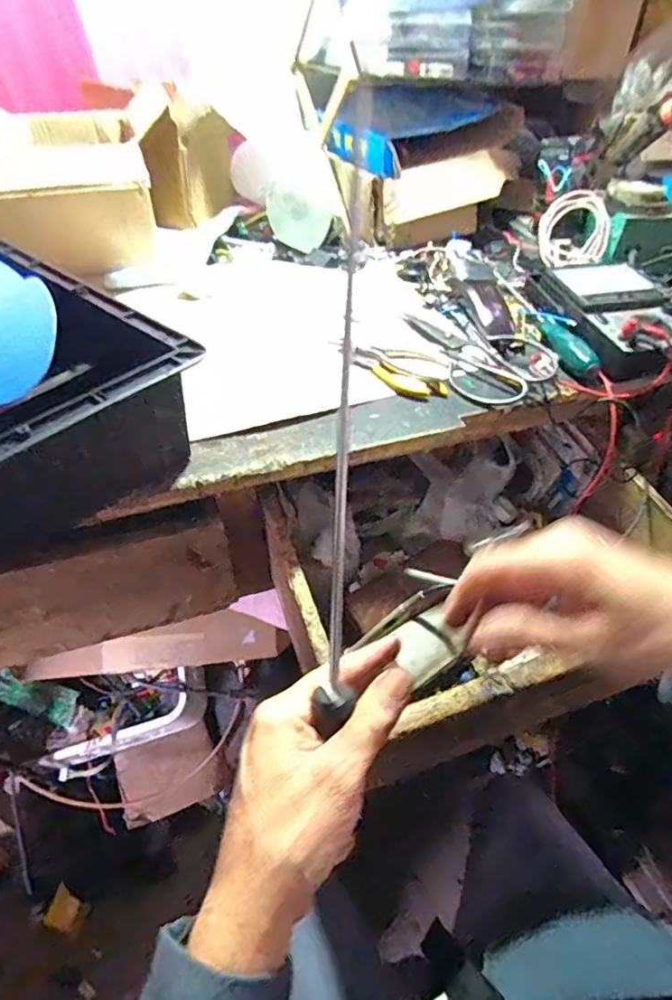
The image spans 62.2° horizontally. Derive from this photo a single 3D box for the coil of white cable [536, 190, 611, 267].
[{"bbox_3d":[0.307,-0.349,0.719,0.085,0.091,0.023,12,5,20],"label":"coil of white cable"}]

